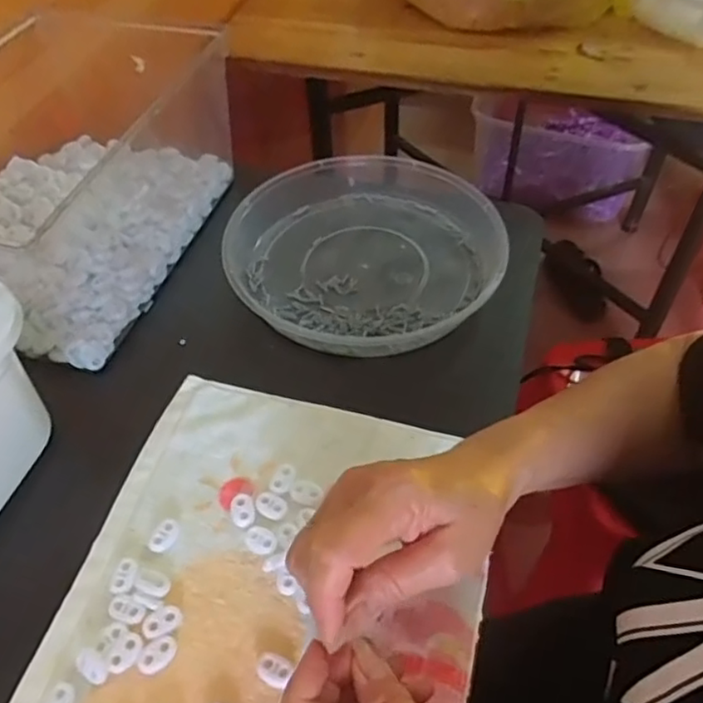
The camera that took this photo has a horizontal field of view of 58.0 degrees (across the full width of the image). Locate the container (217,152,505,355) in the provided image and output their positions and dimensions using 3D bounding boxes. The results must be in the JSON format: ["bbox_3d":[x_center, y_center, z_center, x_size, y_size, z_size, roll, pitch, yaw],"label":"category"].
[{"bbox_3d":[0.013,-0.092,0.554,0.225,0.049,0.212,-1,50,1],"label":"container"}]

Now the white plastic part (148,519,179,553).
[{"bbox_3d":[-0.118,0.115,0.398,0.015,0.004,0.021,26,56,21],"label":"white plastic part"}]

